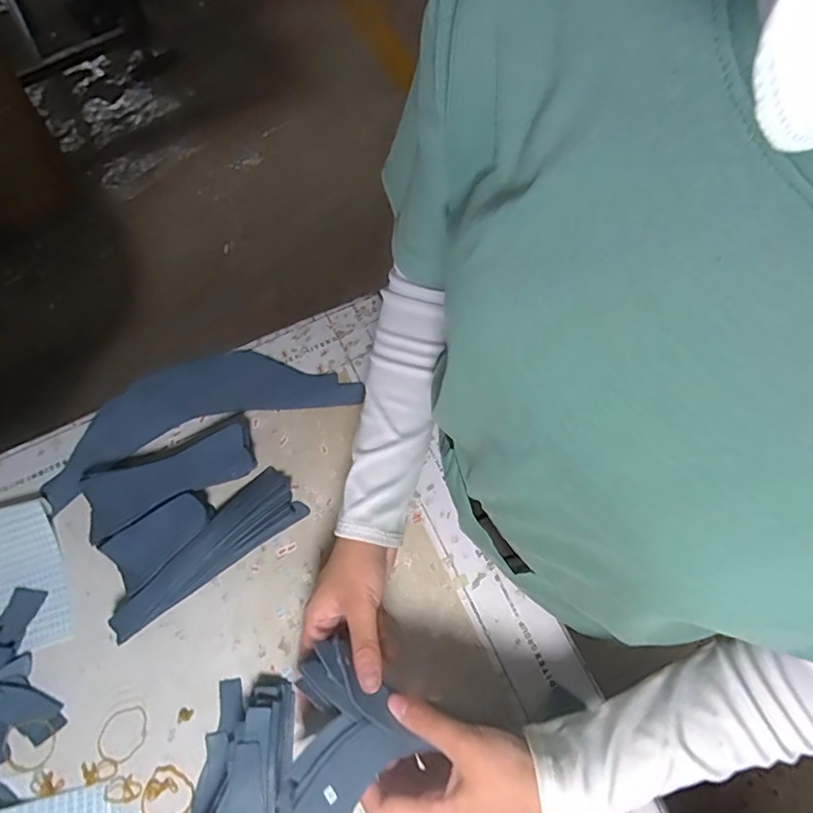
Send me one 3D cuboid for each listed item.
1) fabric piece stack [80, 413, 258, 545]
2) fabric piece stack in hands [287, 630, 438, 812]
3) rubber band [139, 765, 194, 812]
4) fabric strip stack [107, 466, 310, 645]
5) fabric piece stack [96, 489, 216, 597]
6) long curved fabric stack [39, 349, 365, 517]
[{"bbox_3d":[-0.220,0.061,0.498,0.152,0.034,0.070,-23,71,-6],"label":"fabric piece stack"},{"bbox_3d":[-0.046,0.201,0.338,0.074,0.050,0.091,-29,72,-8],"label":"fabric piece stack in hands"},{"bbox_3d":[-0.193,0.315,0.429,0.041,0.004,0.039,-1,71,2],"label":"rubber band"},{"bbox_3d":[-0.184,0.129,0.485,0.186,0.025,0.055,-36,73,-10],"label":"fabric strip stack"},{"bbox_3d":[-0.217,0.118,0.480,0.089,0.029,0.050,-36,73,-10],"label":"fabric piece stack"},{"bbox_3d":[-0.208,0.000,0.530,0.305,0.017,0.096,-19,71,-5],"label":"long curved fabric stack"}]

